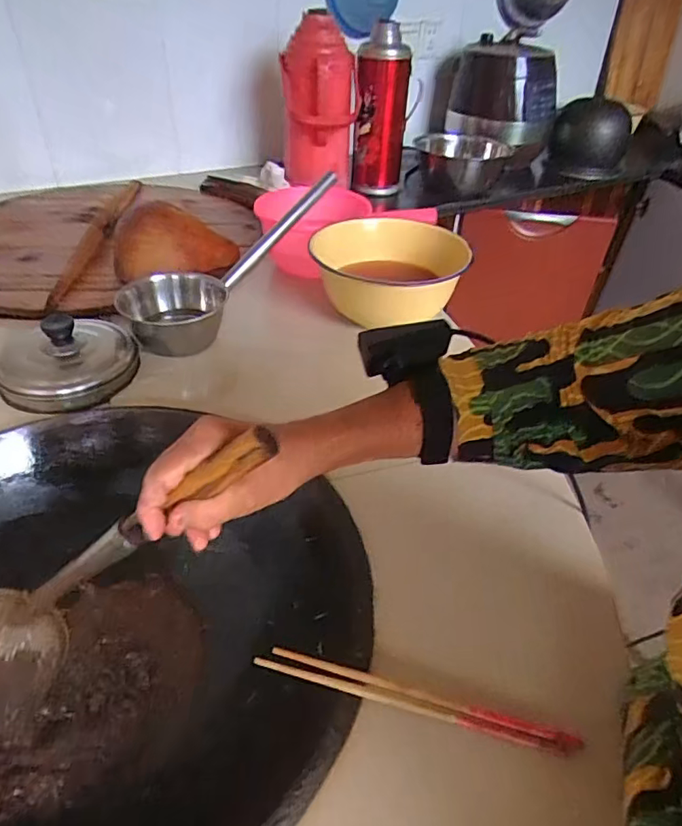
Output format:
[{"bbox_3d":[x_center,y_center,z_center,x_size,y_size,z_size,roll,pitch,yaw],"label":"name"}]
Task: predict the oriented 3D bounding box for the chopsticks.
[{"bbox_3d":[0.056,0.219,0.410,0.241,0.011,0.019,10,41,10],"label":"chopsticks"}]

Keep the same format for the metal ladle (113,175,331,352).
[{"bbox_3d":[-0.149,-0.238,0.826,0.157,0.092,0.407,31,67,32],"label":"metal ladle"}]

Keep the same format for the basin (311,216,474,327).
[{"bbox_3d":[0.072,-0.223,0.867,0.218,0.124,0.267,16,42,15],"label":"basin"}]

